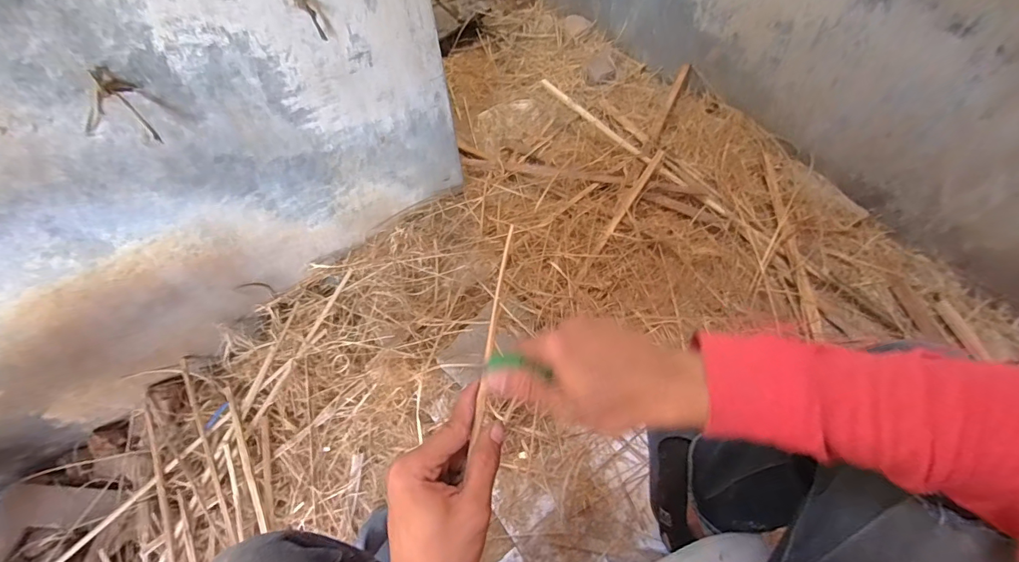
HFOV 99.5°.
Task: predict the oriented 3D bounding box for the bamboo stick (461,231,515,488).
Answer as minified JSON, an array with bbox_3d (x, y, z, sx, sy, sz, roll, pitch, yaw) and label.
[{"bbox_3d":[-0.015,0.046,0.339,0.006,0.007,0.186,9,80,6],"label":"bamboo stick"}]

